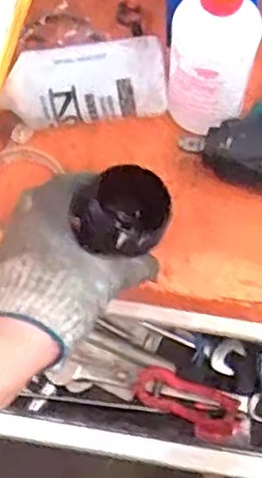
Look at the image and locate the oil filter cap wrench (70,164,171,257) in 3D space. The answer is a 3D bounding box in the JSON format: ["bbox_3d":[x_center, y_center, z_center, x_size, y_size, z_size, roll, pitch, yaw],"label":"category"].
[{"bbox_3d":[-0.003,-0.022,0.560,0.061,0.044,0.071,41,75,14],"label":"oil filter cap wrench"}]

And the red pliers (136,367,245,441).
[{"bbox_3d":[0.064,0.187,0.785,0.126,0.020,0.049,22,71,8],"label":"red pliers"}]

